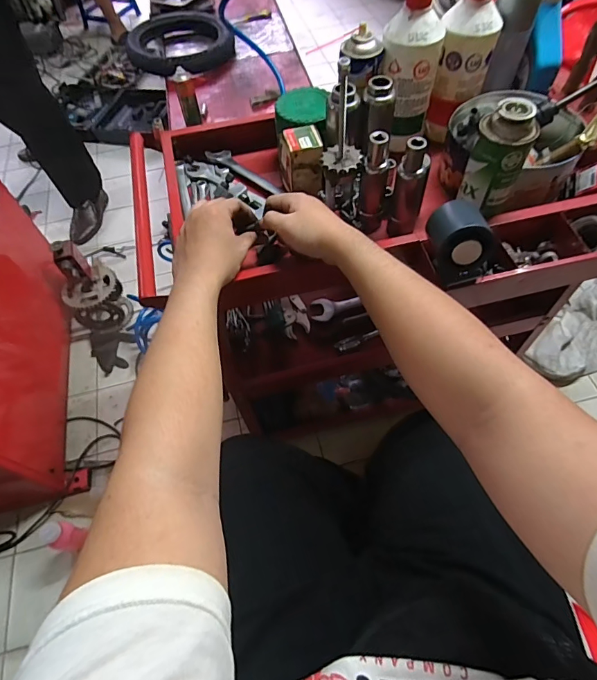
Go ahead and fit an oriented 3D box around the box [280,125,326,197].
[{"bbox_3d":[0.004,-0.274,0.633,0.065,0.069,0.059,-8,59,-2],"label":"box"}]

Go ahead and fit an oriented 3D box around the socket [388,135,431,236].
[{"bbox_3d":[0.152,-0.207,0.570,0.040,0.136,0.043,13,61,11],"label":"socket"}]

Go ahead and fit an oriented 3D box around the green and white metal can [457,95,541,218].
[{"bbox_3d":[0.252,-0.226,0.529,0.065,0.140,0.074,27,64,18],"label":"green and white metal can"}]

